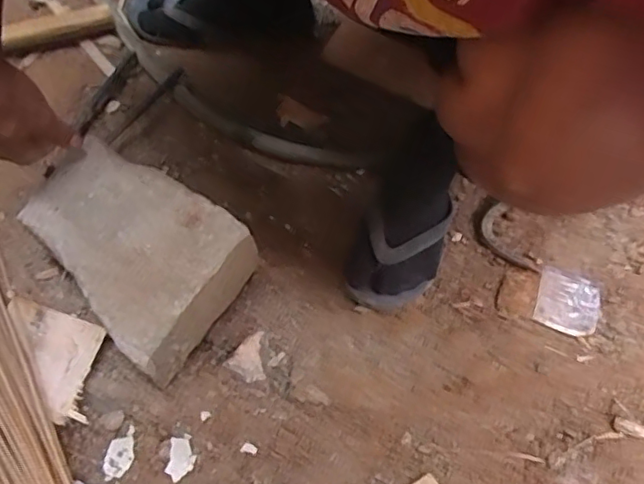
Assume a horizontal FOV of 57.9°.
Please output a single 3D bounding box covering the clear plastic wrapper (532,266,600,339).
[{"bbox_3d":[0.288,0.070,0.683,0.072,0.012,0.071,20,68,3],"label":"clear plastic wrapper"}]

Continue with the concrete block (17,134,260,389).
[{"bbox_3d":[-0.197,0.020,0.606,0.201,0.121,0.159,31,69,7],"label":"concrete block"}]

